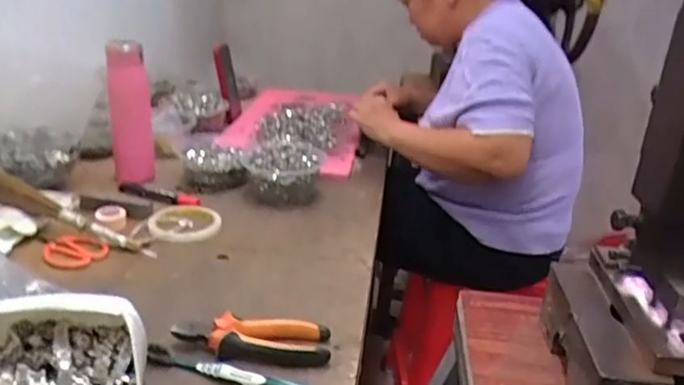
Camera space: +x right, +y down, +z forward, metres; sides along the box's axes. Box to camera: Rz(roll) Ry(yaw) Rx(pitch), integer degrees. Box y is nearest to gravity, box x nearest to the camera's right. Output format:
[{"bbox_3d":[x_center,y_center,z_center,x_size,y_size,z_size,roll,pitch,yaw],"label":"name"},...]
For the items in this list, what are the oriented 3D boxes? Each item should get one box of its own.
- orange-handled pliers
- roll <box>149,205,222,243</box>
[{"bbox_3d":[-0.088,0.145,0.593,0.149,0.024,0.050,3,22,1],"label":"orange-handled pliers"},{"bbox_3d":[-0.218,0.042,0.835,0.096,0.011,0.096,3,22,-1],"label":"roll"}]

